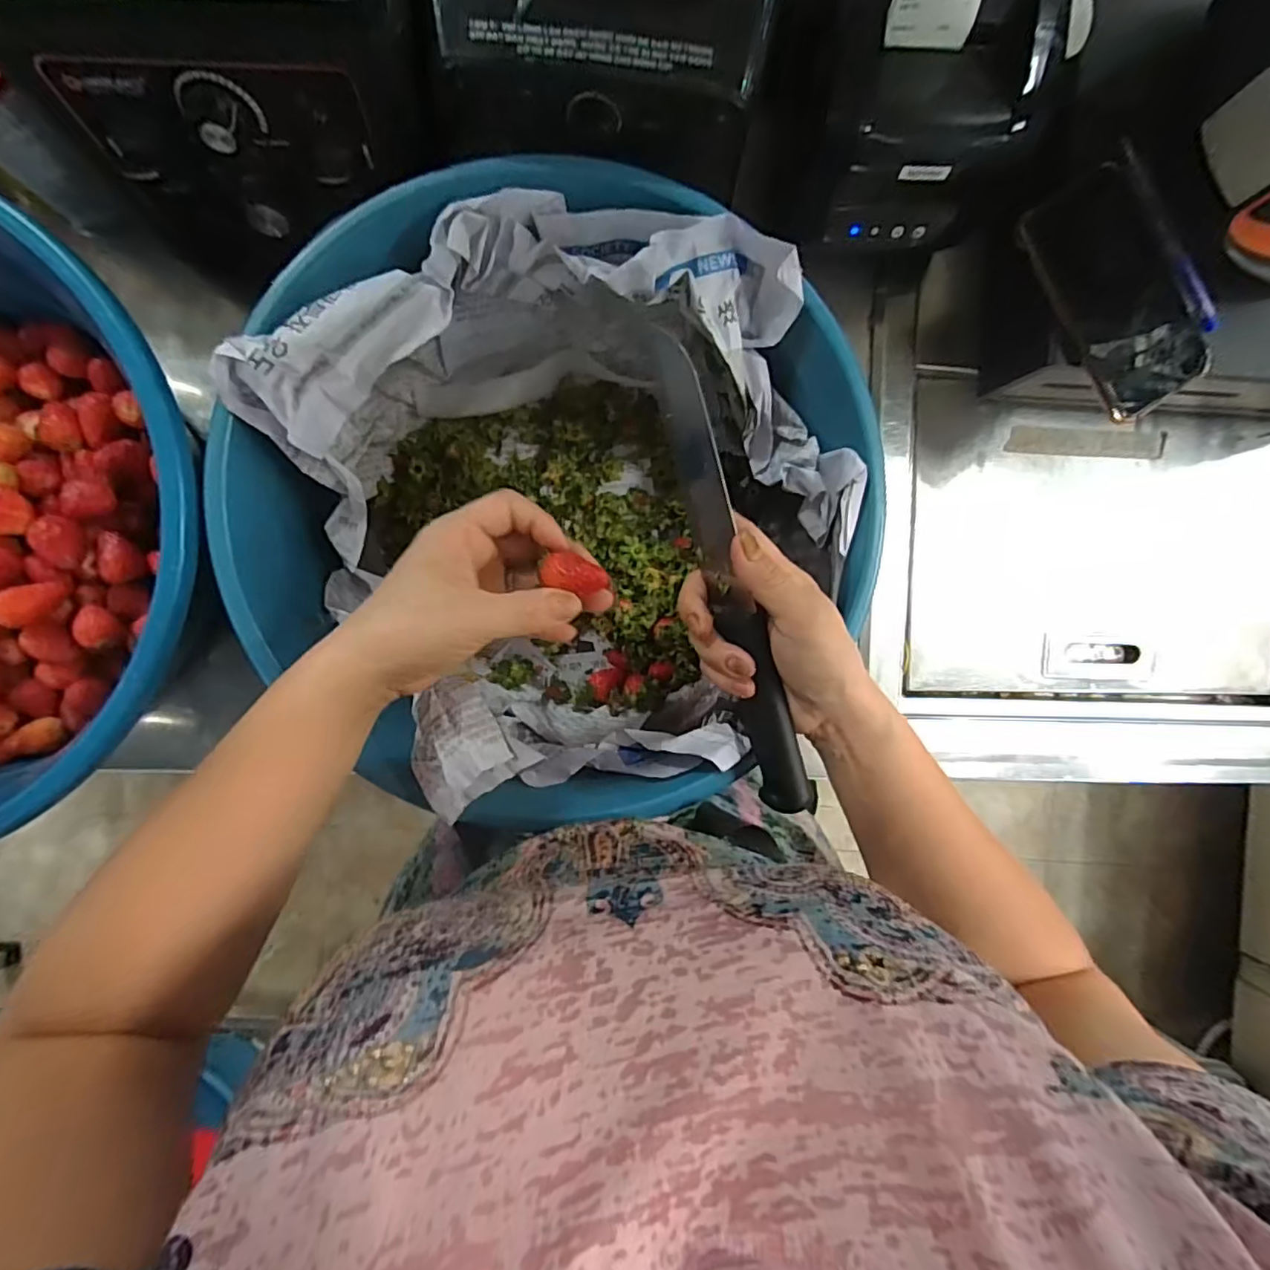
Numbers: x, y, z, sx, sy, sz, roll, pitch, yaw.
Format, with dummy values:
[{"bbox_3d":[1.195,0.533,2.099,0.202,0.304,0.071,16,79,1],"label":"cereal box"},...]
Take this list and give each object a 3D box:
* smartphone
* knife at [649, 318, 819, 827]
[{"bbox_3d":[0.334,-0.236,0.415,0.085,0.014,0.157,-32,95,-2],"label":"smartphone"},{"bbox_3d":[0.052,-0.030,0.321,0.022,0.026,0.263,-16,95,-4],"label":"knife"}]

